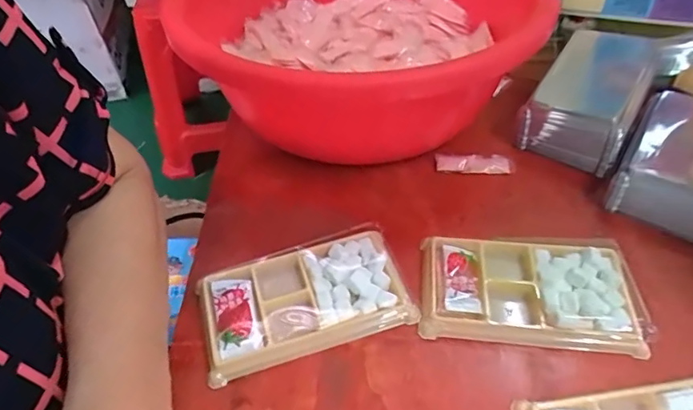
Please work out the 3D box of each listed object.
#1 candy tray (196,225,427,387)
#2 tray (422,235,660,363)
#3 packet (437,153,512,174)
[{"bbox_3d":[-0.029,0.063,0.319,0.132,0.015,0.074,-16,48,-8],"label":"candy tray"},{"bbox_3d":[0.117,0.053,0.309,0.131,0.014,0.074,3,48,9],"label":"tray"},{"bbox_3d":[0.108,-0.037,0.402,0.063,0.009,0.021,2,48,8],"label":"packet"}]

